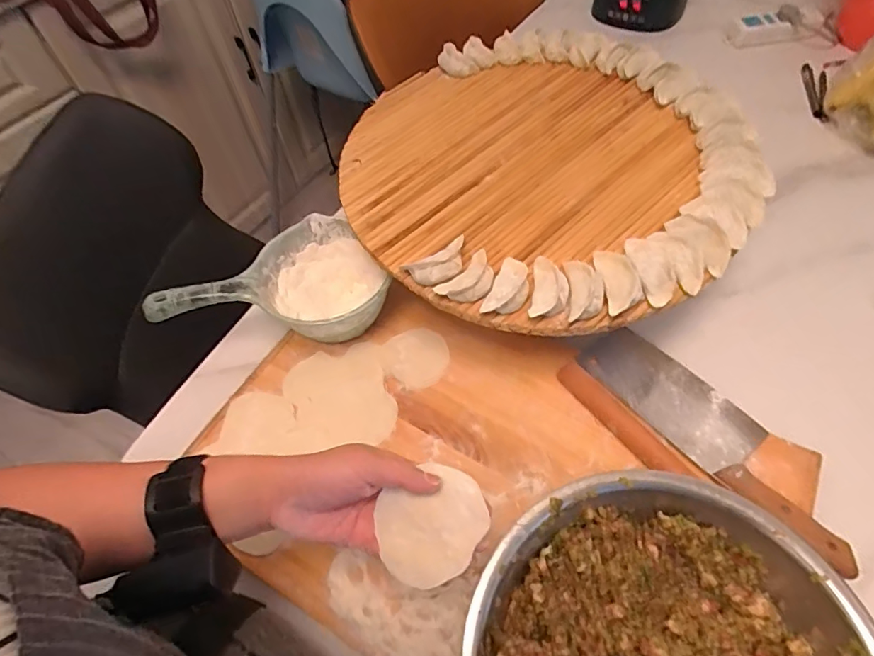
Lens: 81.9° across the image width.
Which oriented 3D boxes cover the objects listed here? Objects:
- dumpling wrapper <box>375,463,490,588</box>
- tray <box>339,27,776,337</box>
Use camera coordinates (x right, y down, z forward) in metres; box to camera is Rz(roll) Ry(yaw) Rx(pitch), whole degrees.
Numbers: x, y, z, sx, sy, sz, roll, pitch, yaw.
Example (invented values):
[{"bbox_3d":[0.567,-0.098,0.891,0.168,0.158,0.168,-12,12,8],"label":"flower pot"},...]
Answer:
[{"bbox_3d":[-0.003,0.138,0.356,0.079,0.004,0.070,-33,77,-10],"label":"dumpling wrapper"},{"bbox_3d":[0.128,-0.190,0.574,0.448,0.052,0.437,-2,57,3],"label":"tray"}]

